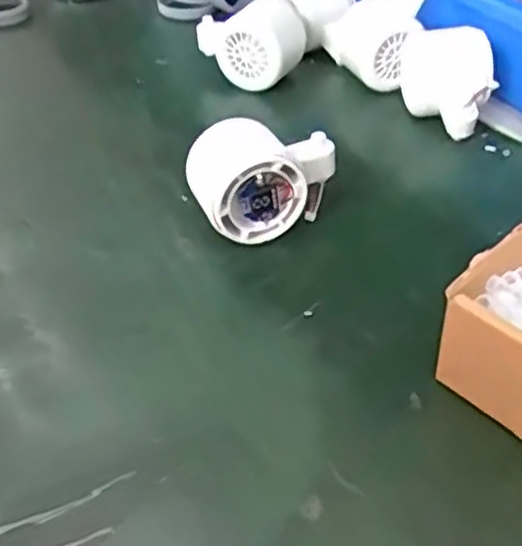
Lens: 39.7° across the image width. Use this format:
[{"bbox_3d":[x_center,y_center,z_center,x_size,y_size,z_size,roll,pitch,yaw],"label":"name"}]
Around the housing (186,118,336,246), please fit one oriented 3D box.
[{"bbox_3d":[0.001,-0.055,0.426,0.086,0.058,0.051,-17,43,-19],"label":"housing"}]

